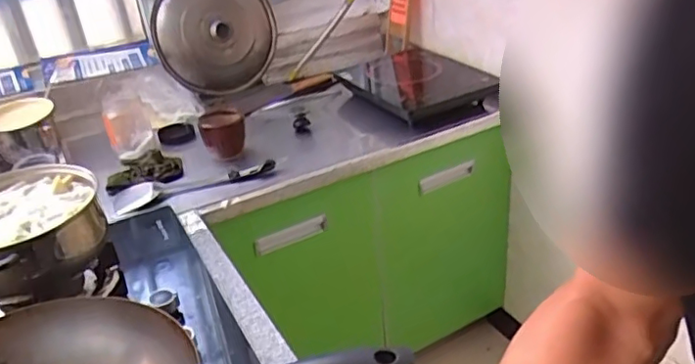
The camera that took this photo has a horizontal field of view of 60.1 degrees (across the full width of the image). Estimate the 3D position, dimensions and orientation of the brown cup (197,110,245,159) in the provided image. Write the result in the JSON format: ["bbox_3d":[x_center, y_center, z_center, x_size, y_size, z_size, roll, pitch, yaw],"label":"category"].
[{"bbox_3d":[-0.271,-0.104,1.319,0.094,0.092,0.100,-11,30,-9],"label":"brown cup"}]

